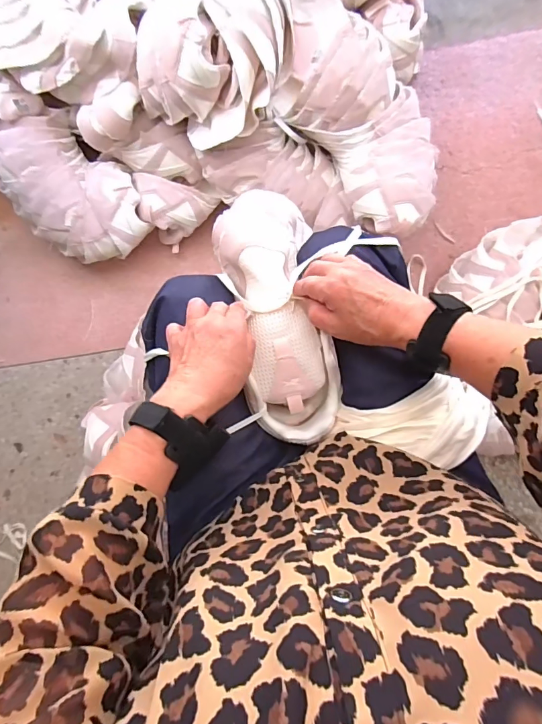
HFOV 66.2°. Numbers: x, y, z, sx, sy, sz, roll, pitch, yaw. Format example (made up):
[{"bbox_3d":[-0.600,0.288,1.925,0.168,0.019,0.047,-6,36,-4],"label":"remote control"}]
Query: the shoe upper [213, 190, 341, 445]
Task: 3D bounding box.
[{"bbox_3d":[0.011,-0.056,0.477,0.094,0.126,0.281,-12,85,5],"label":"shoe upper"}]

